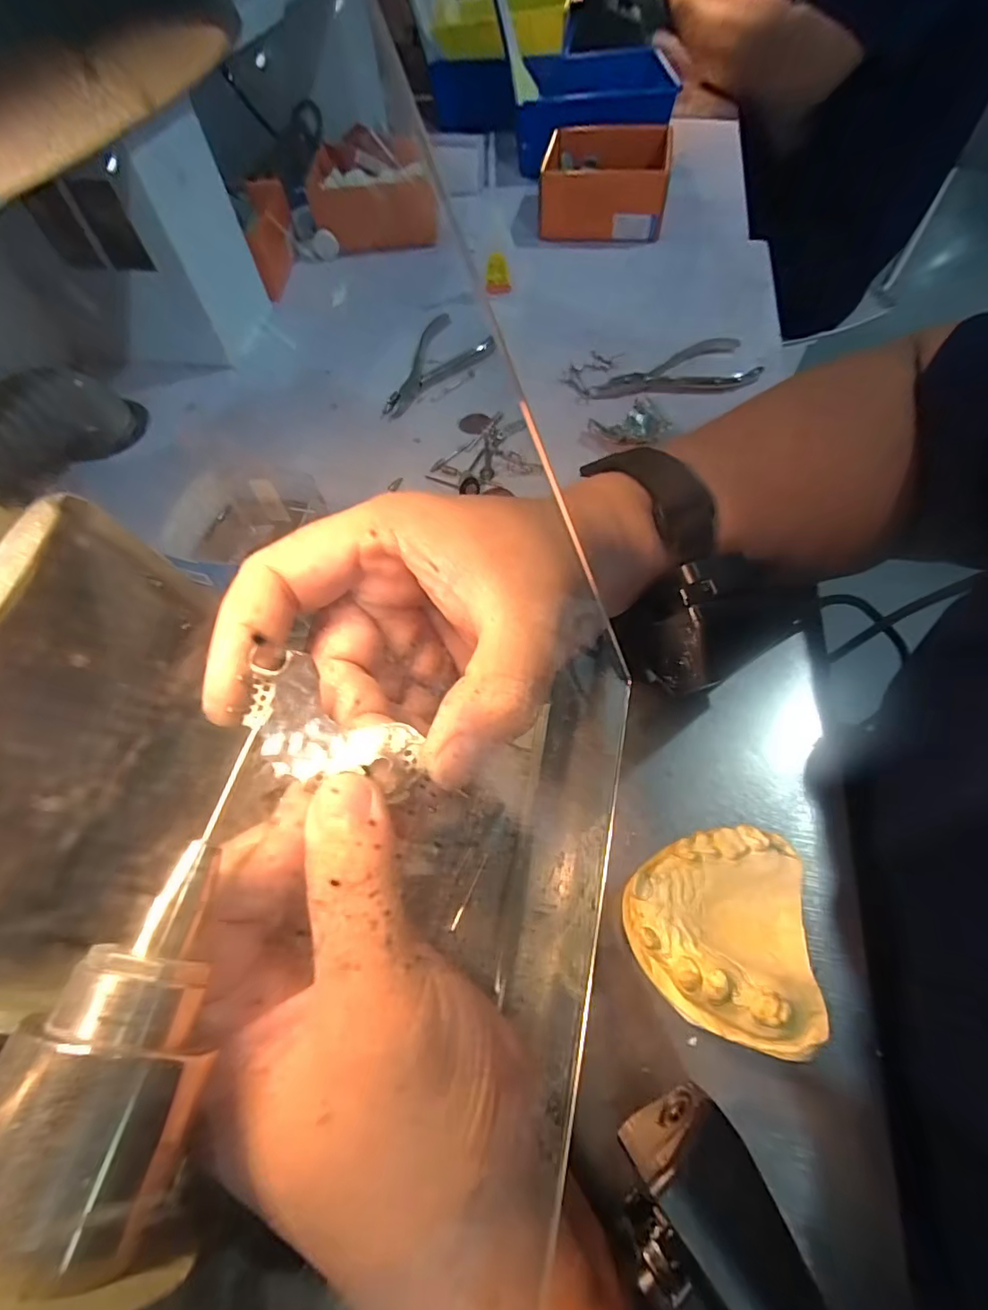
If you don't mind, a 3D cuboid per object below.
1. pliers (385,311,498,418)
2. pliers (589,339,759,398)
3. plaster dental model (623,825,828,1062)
[{"bbox_3d":[-0.051,-0.224,0.412,0.058,0.007,0.121,27,65,18],"label":"pliers"},{"bbox_3d":[0.132,-0.217,0.397,0.124,0.007,0.058,-8,60,-1],"label":"pliers"},{"bbox_3d":[0.082,0.101,0.199,0.062,0.038,0.068,8,61,8],"label":"plaster dental model"}]

